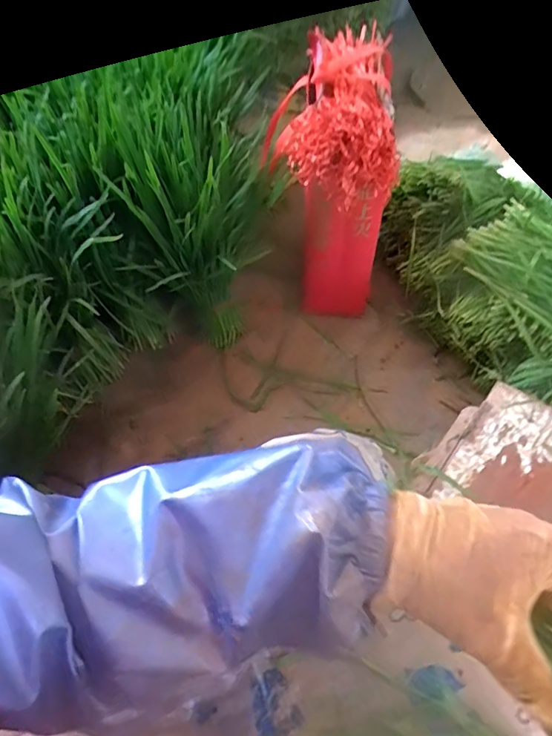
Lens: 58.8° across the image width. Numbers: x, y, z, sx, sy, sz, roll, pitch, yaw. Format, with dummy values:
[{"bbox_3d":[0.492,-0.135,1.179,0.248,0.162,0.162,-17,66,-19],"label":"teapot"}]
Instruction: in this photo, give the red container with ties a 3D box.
[{"bbox_3d":[0.094,-0.290,0.892,0.183,0.447,0.276,-2,58,-1],"label":"red container with ties"}]

